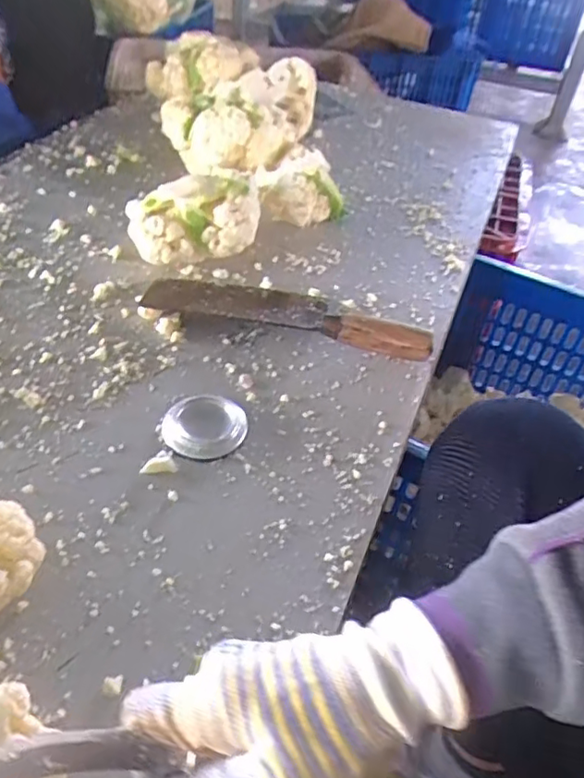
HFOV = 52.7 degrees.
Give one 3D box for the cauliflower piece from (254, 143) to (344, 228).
[{"bbox_3d":[0.008,-0.230,0.680,0.110,0.071,0.096,6,44,-1],"label":"cauliflower piece"}]

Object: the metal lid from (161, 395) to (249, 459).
[{"bbox_3d":[-0.067,0.027,0.453,0.063,0.014,0.056,-1,44,-8],"label":"metal lid"}]

